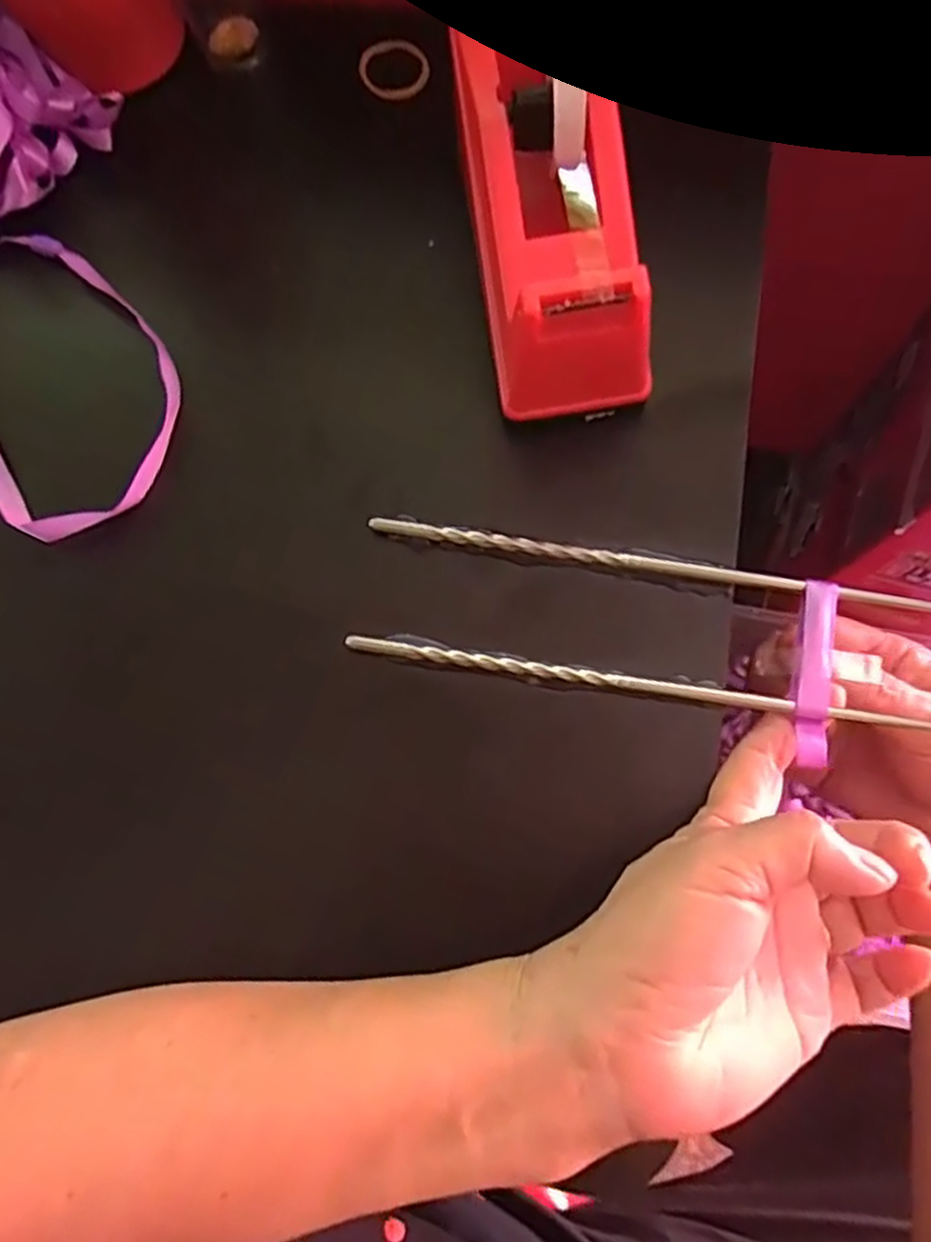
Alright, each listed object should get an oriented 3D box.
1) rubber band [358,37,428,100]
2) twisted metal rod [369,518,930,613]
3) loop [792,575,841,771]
[{"bbox_3d":[-0.036,-0.275,0.379,0.033,0.006,0.039,-10,73,-2],"label":"rubber band"},{"bbox_3d":[0.066,-0.023,0.300,0.208,0.011,0.009,9,73,3],"label":"twisted metal rod"},{"bbox_3d":[0.128,0.018,0.281,0.013,0.004,0.069,9,78,4],"label":"loop"}]

